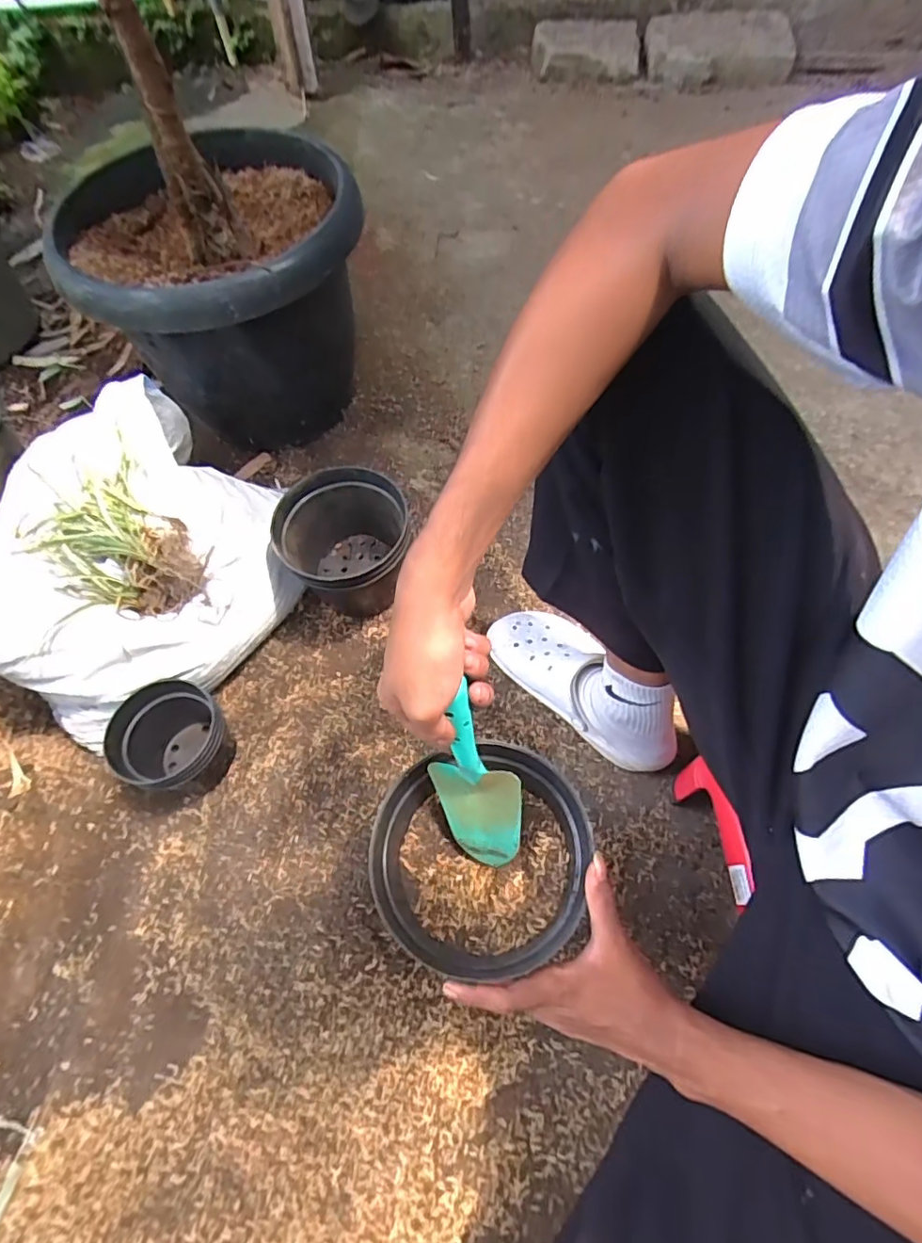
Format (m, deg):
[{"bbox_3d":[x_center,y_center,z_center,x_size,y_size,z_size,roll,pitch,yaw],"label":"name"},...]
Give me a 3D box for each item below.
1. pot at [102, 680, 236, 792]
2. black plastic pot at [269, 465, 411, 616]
[{"bbox_3d":[-0.350,0.147,0.701,0.127,0.123,0.119,-1,63,2],"label":"pot"},{"bbox_3d":[-0.155,-0.105,0.795,0.172,0.167,0.177,-1,63,2],"label":"black plastic pot"}]

